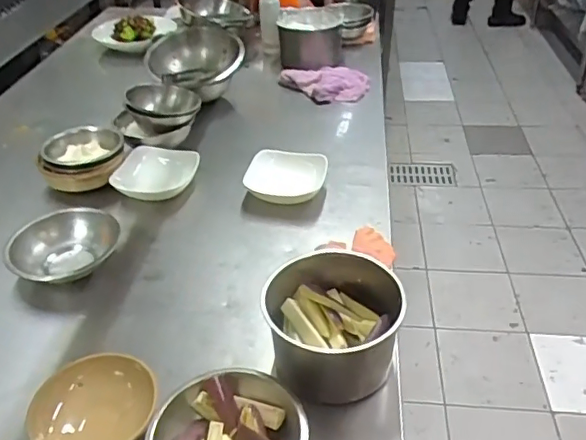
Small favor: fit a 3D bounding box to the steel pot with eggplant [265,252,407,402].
[{"bbox_3d":[0.049,0.136,0.731,0.171,0.108,0.176,-2,37,1],"label":"steel pot with eggplant"}]

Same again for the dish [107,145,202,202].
[{"bbox_3d":[-0.272,-0.092,1.106,0.158,0.037,0.145,3,37,7],"label":"dish"}]

